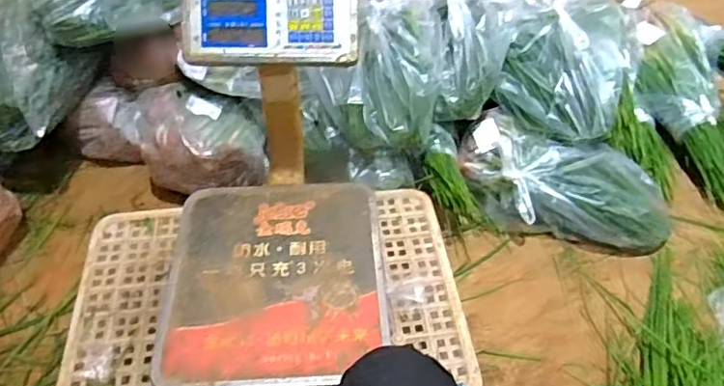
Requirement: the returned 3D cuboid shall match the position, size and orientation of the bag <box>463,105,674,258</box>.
[{"bbox_3d":[0.415,-0.014,1.172,0.429,0.140,0.207,13,50,9],"label":"bag"}]

